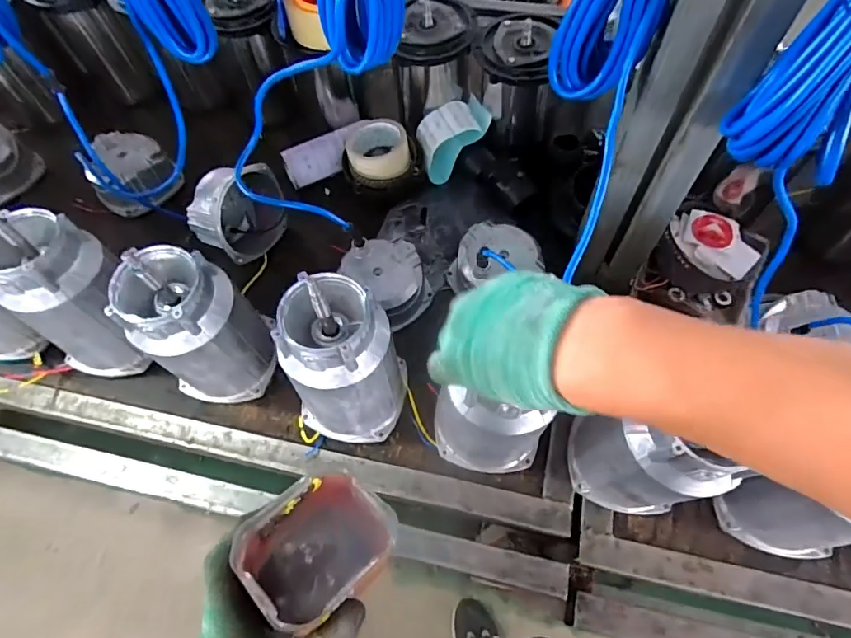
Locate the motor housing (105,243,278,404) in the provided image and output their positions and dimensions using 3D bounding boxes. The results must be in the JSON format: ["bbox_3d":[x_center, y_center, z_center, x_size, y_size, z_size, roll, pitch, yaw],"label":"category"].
[{"bbox_3d":[-0.266,0.018,0.579,0.104,0.224,0.106,2,63,2],"label":"motor housing"}]

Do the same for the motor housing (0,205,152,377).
[{"bbox_3d":[-0.433,-0.021,0.597,0.117,0.224,0.115,0,63,1],"label":"motor housing"}]

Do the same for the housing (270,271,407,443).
[{"bbox_3d":[-0.089,0.056,0.545,0.111,0.238,0.113,0,63,1],"label":"housing"}]

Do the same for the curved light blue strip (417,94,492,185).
[{"bbox_3d":[0.042,-0.292,0.772,0.123,0.068,0.091,-26,66,-12],"label":"curved light blue strip"}]

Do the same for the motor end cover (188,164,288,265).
[{"bbox_3d":[-0.283,-0.157,0.731,0.089,0.140,0.141,15,64,9],"label":"motor end cover"}]

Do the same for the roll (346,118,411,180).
[{"bbox_3d":[-0.072,-0.258,0.734,0.089,0.046,0.081,0,63,1],"label":"roll"}]

